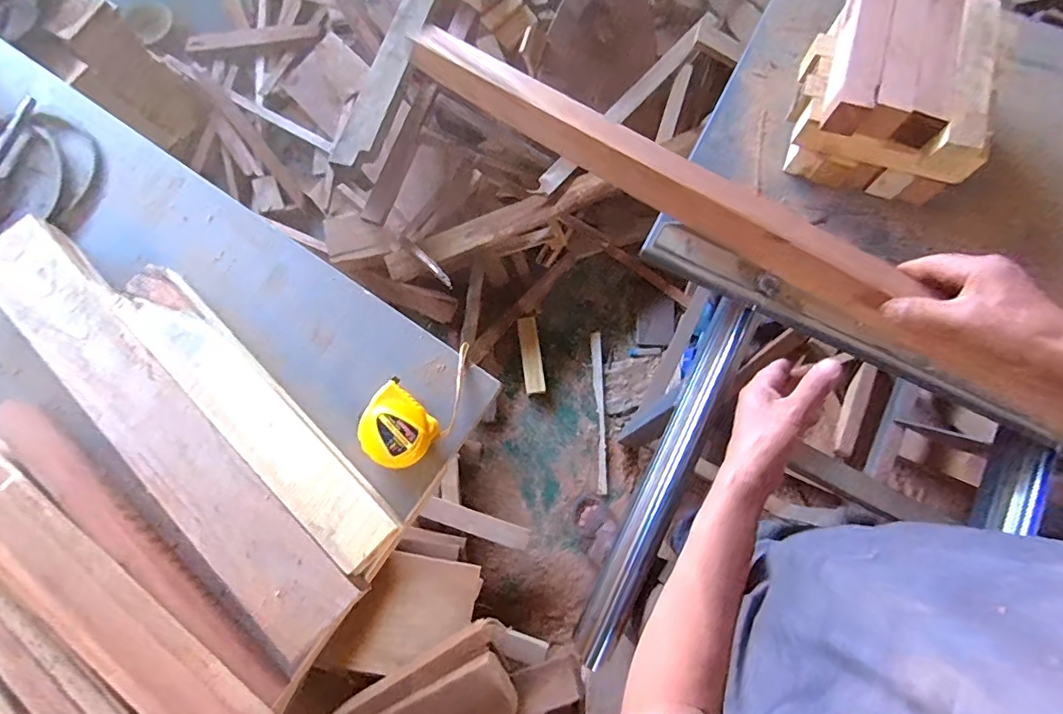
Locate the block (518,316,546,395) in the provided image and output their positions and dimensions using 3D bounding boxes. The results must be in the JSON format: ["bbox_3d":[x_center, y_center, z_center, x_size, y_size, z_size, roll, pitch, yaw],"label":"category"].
[{"bbox_3d":[-0.001,-0.006,1.416,0.051,0.023,0.213,-9,76,0],"label":"block"}]

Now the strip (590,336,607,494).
[{"bbox_3d":[0.186,0.144,1.405,0.030,0.009,0.435,0,71,-3],"label":"strip"}]

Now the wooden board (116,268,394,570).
[{"bbox_3d":[-0.312,0.060,0.574,0.418,0.034,0.068,44,82,11],"label":"wooden board"}]

